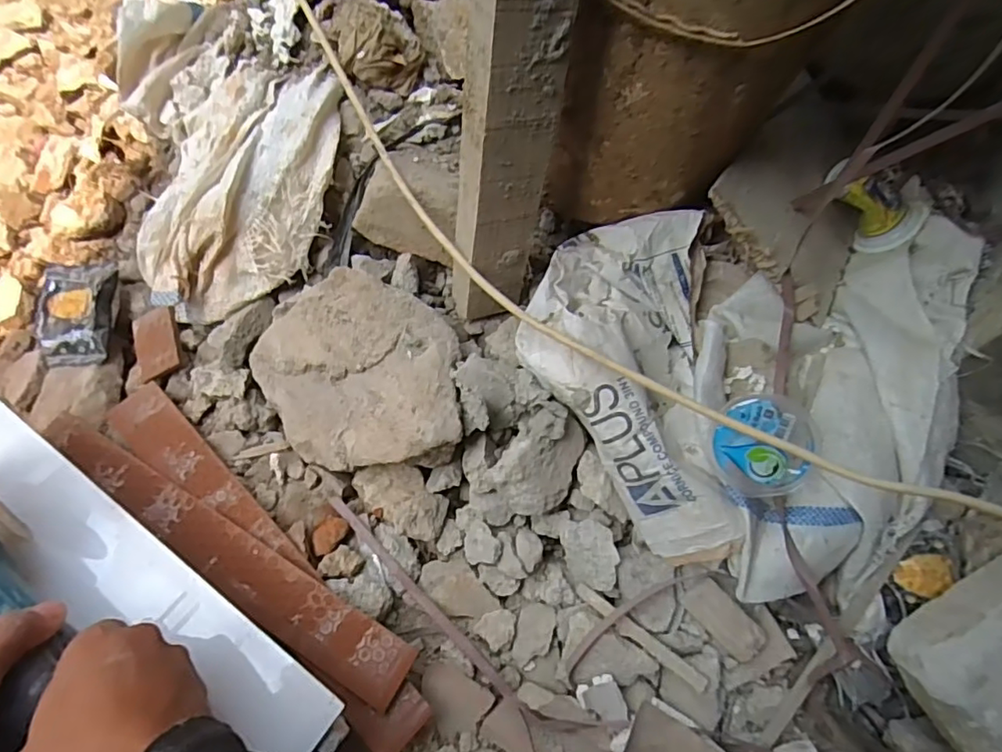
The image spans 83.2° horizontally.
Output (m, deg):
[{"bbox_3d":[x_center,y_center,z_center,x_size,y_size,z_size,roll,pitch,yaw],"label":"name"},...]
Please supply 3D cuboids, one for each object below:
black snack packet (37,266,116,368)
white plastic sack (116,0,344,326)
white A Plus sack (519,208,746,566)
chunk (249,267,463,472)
[{"bbox_3d":[-0.453,-0.067,0.606,0.092,0.023,0.116,-7,76,11],"label":"black snack packet"},{"bbox_3d":[-0.269,-0.225,0.555,0.220,0.080,0.329,-7,85,8],"label":"white plastic sack"},{"bbox_3d":[0.110,0.010,0.481,0.170,0.073,0.297,-9,77,-4],"label":"white A Plus sack"},{"bbox_3d":[-0.135,-0.001,0.522,0.204,0.090,0.163,4,64,2],"label":"chunk"}]

